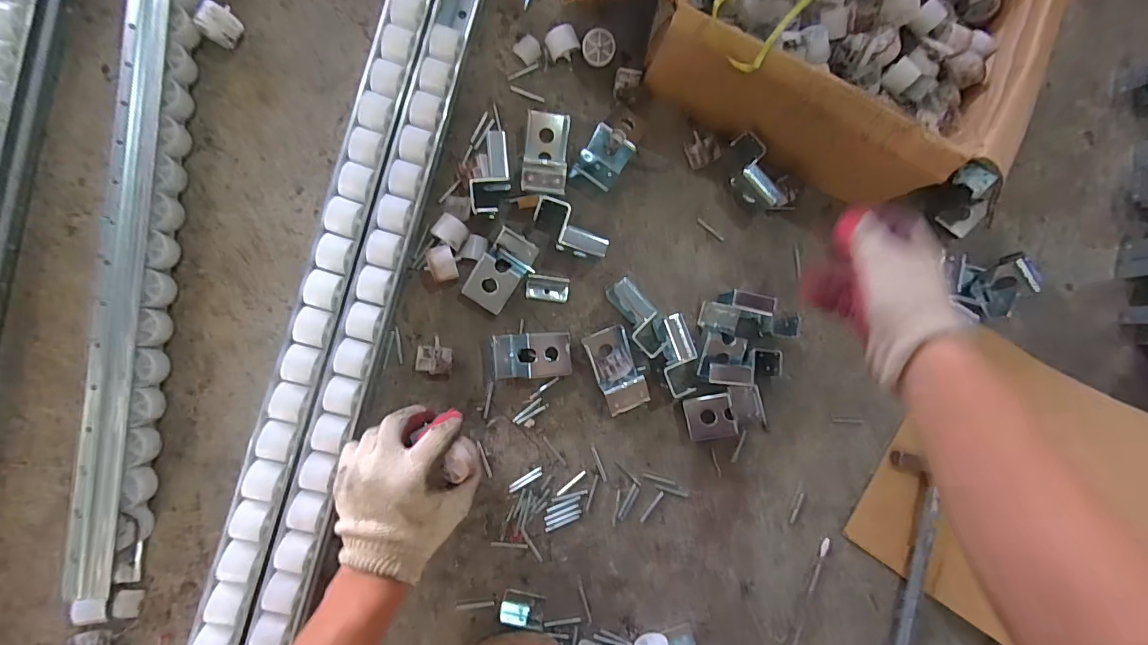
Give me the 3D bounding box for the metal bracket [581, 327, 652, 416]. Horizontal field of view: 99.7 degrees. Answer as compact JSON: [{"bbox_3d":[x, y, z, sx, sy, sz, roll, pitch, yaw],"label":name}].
[{"bbox_3d":[0.043,0.049,0.505,0.044,0.036,0.083,-21,90,-9],"label":"metal bracket"}]

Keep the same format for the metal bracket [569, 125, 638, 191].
[{"bbox_3d":[0.030,-0.173,0.513,0.048,0.041,0.056,34,82,-5],"label":"metal bracket"}]

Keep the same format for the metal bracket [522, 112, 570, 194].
[{"bbox_3d":[-0.029,-0.177,0.507,0.044,0.027,0.090,6,71,-8],"label":"metal bracket"}]

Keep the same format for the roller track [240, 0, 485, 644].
[{"bbox_3d":[-0.191,-0.029,0.470,0.053,0.040,0.804,15,84,-7],"label":"roller track"}]

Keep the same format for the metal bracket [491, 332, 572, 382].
[{"bbox_3d":[-0.043,0.034,0.495,0.078,0.032,0.045,-4,87,-9],"label":"metal bracket"}]

